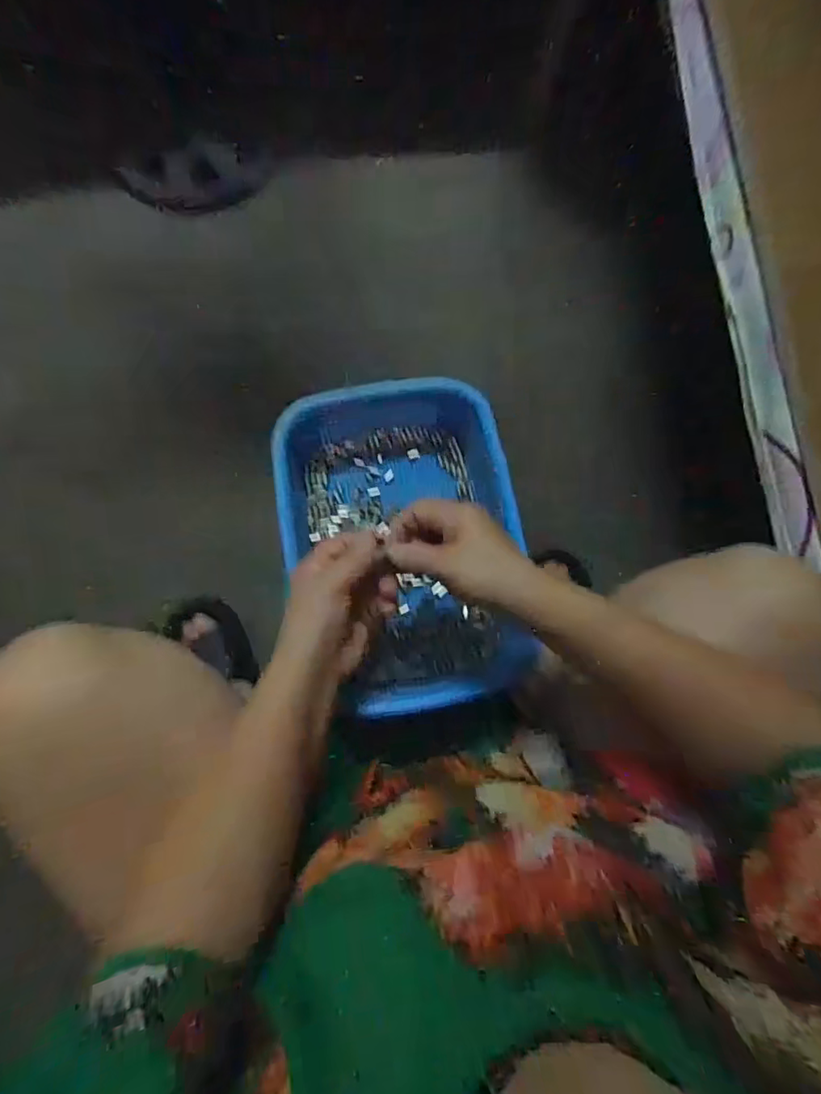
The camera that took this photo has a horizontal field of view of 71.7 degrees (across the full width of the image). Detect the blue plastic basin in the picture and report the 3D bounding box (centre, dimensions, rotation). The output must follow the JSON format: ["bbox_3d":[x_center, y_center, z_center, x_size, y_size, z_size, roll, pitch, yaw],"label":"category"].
[{"bbox_3d":[-0.002,-0.011,0.534,0.221,0.067,0.318,-6,81,-5],"label":"blue plastic basin"}]

